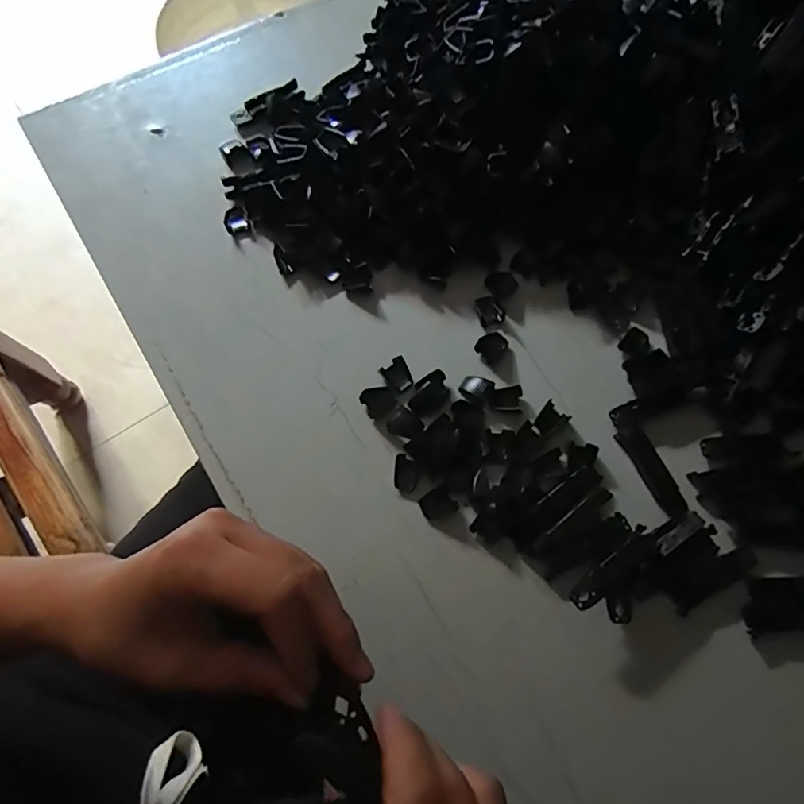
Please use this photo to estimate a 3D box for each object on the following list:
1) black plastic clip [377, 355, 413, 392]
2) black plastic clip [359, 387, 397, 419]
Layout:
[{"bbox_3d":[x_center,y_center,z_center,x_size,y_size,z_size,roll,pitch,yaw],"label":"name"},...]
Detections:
[{"bbox_3d":[-0.002,-0.019,0.370,0.019,0.004,0.023,-36,76,-11],"label":"black plastic clip"},{"bbox_3d":[-0.016,-0.001,0.366,0.023,0.005,0.021,-29,75,-9],"label":"black plastic clip"}]

